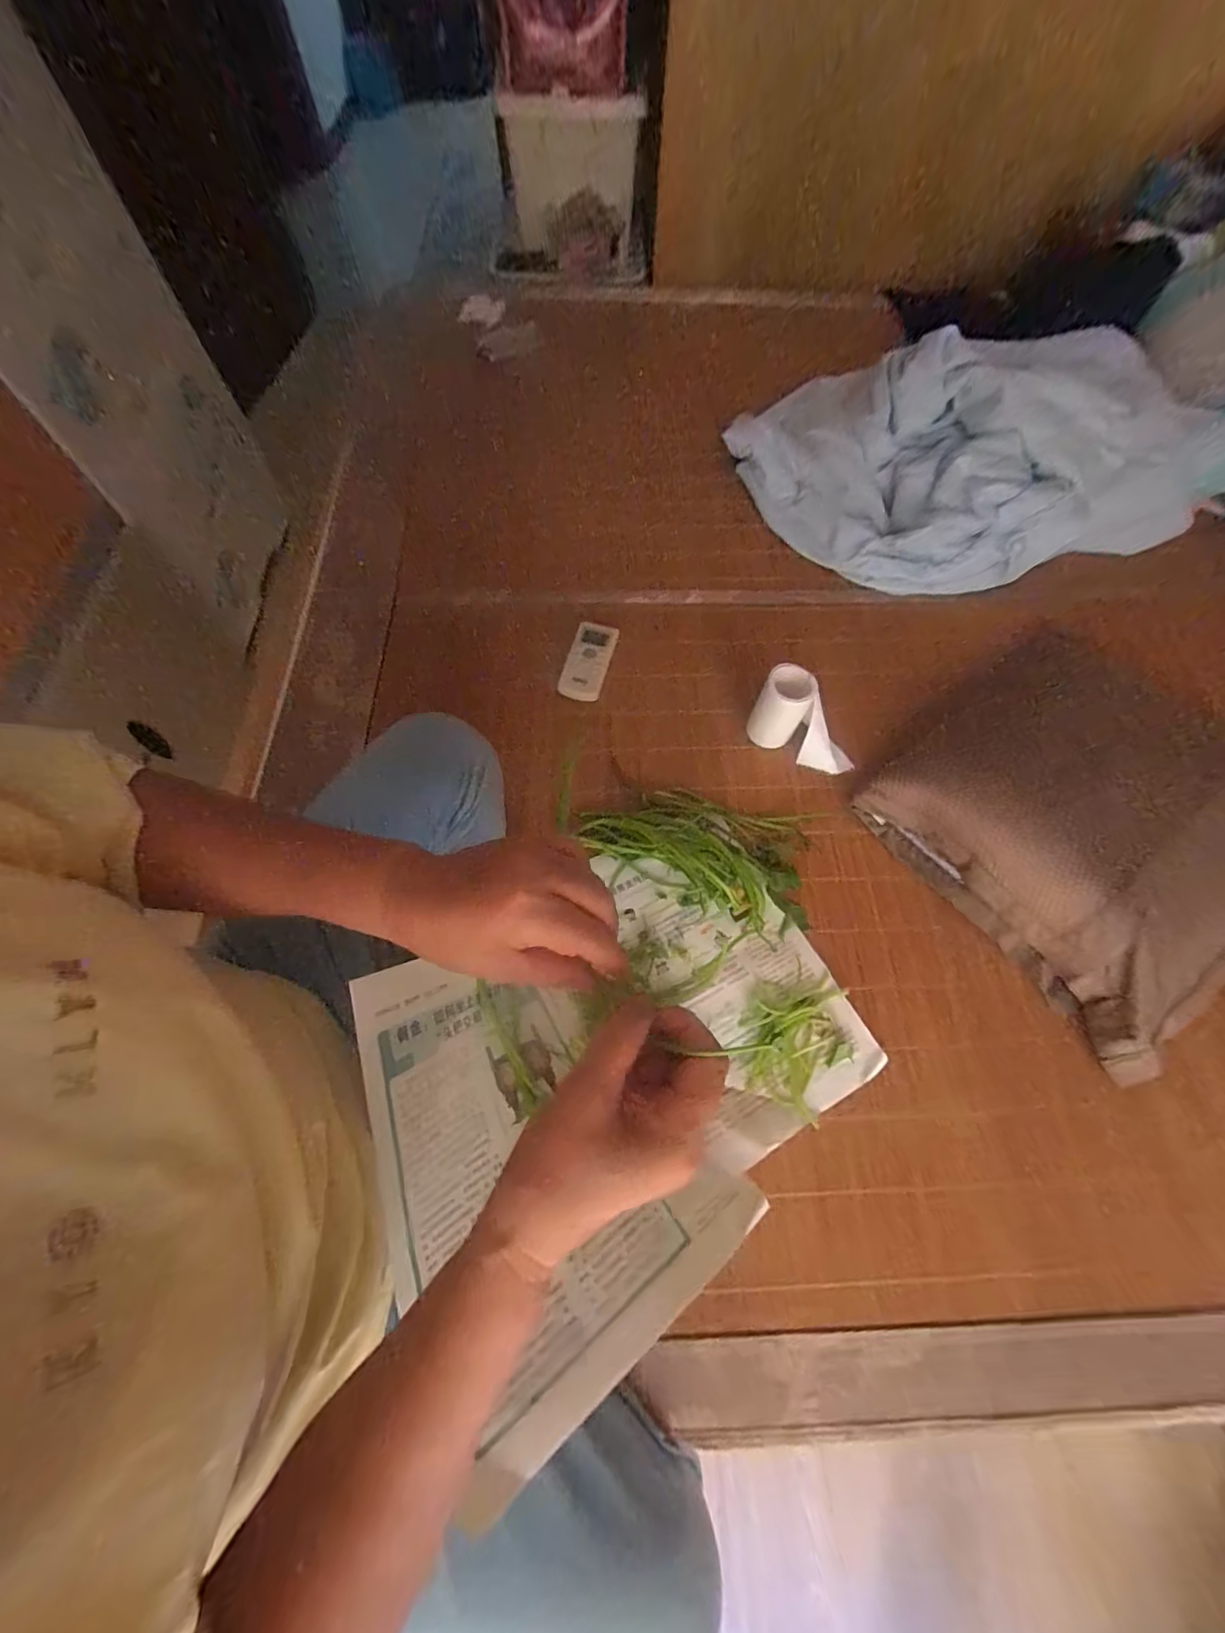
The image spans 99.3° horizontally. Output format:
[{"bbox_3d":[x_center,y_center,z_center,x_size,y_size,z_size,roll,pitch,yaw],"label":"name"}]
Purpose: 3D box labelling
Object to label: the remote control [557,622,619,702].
[{"bbox_3d":[-0.035,-0.223,0.740,0.062,0.014,0.137,13,65,3],"label":"remote control"}]

